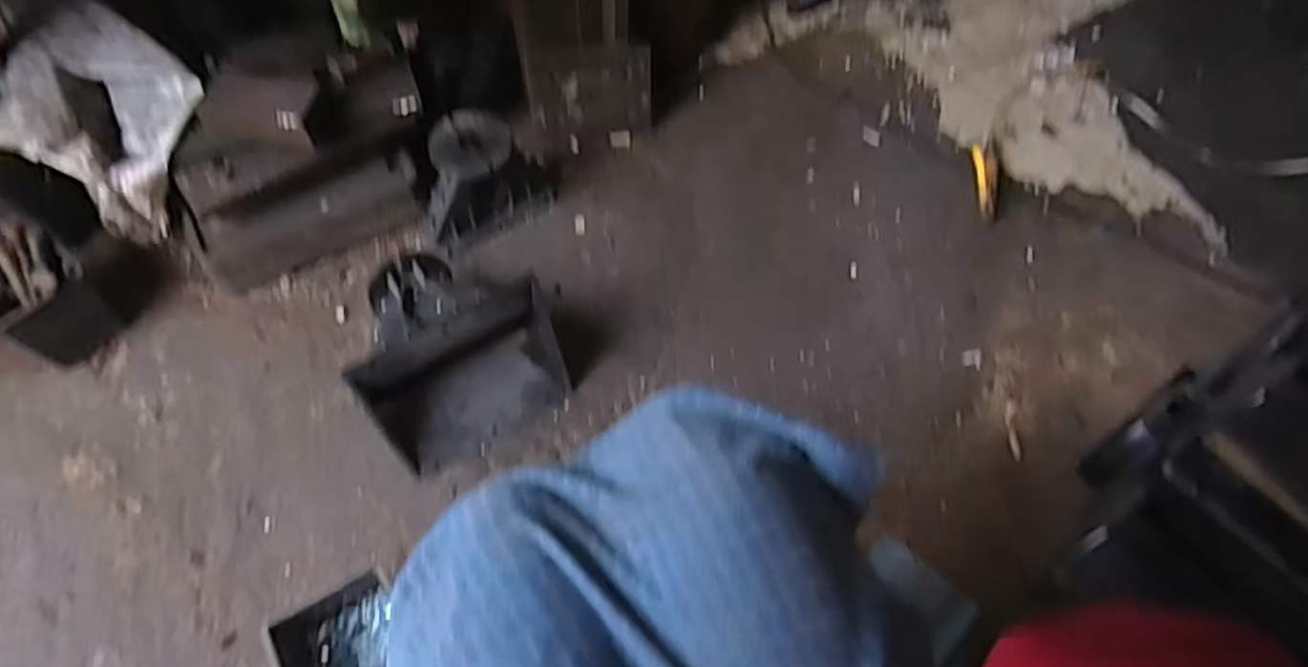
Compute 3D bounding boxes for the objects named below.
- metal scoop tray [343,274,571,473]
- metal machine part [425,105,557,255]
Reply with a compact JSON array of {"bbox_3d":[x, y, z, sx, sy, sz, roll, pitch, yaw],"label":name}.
[{"bbox_3d":[-0.224,0.059,0.889,0.229,0.214,0.086,-28,65,-16],"label":"metal scoop tray"},{"bbox_3d":[-0.250,-0.226,1.078,0.196,0.151,0.138,-8,61,-7],"label":"metal machine part"}]

